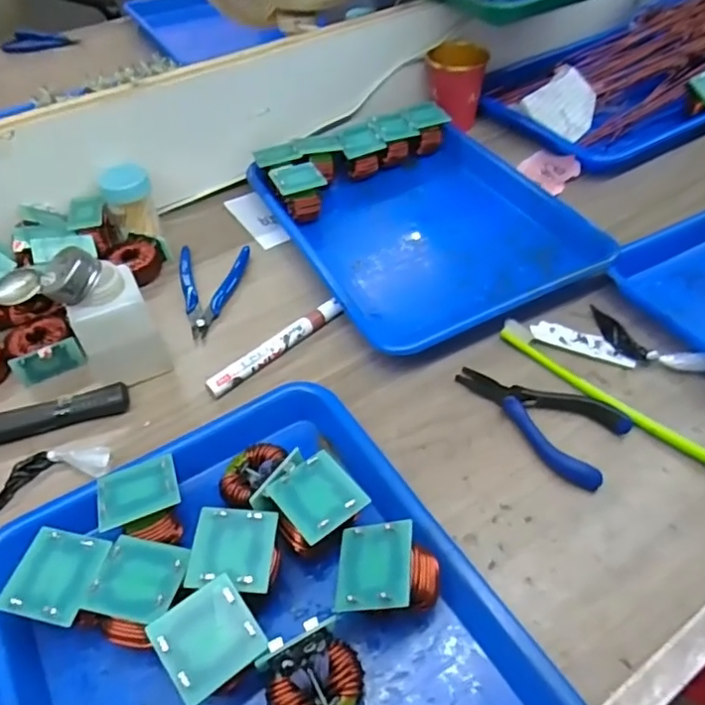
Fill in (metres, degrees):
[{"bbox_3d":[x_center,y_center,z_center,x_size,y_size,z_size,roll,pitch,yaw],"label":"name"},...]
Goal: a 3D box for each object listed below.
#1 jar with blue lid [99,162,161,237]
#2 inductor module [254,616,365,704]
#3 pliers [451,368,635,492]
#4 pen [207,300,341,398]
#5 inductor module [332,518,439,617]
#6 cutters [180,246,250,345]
[{"bbox_3d":[-0.221,-0.148,0.586,0.047,0.079,0.045,-33,55,-24],"label":"jar with blue lid"},{"bbox_3d":[-0.019,0.171,0.302,0.047,0.044,0.045,-23,51,-17],"label":"inductor module"},{"bbox_3d":[0.135,0.041,0.430,0.123,0.010,0.069,32,57,27],"label":"pliers"},{"bbox_3d":[-0.062,-0.003,0.484,0.131,0.020,0.015,-36,56,-26],"label":"pen"},{"bbox_3d":[0.022,0.127,0.332,0.048,0.040,0.046,-17,45,25],"label":"inductor module"},{"bbox_3d":[-0.137,-0.058,0.539,0.062,0.012,0.115,2,48,4],"label":"cutters"}]

